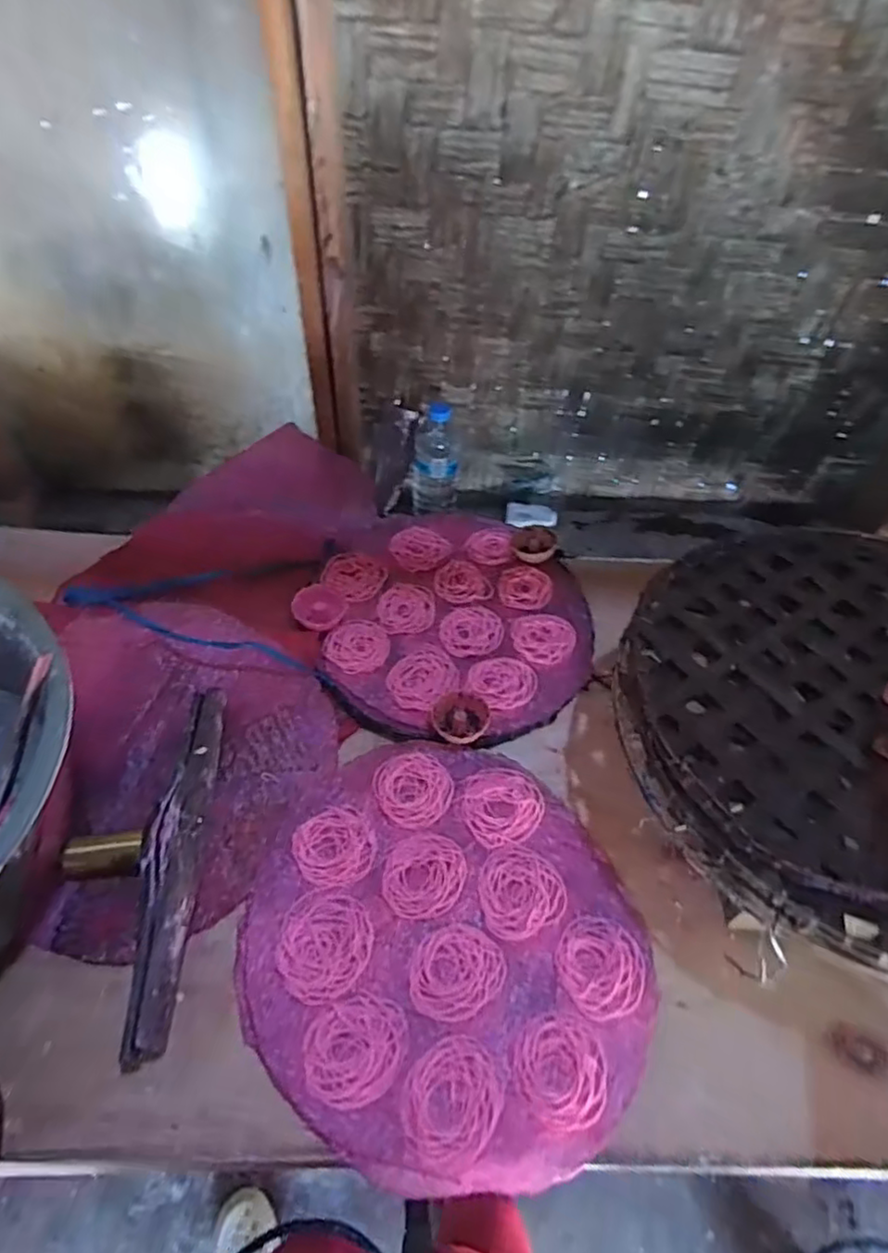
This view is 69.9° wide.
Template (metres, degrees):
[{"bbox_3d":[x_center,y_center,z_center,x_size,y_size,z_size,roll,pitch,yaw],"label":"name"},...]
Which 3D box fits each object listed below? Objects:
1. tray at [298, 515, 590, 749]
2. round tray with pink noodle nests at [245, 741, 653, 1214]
[{"bbox_3d":[0.009,-0.025,0.775,0.339,0.024,0.357,1,50,-1],"label":"tray"},{"bbox_3d":[0.005,0.269,0.556,0.349,0.018,0.320,1,50,-1],"label":"round tray with pink noodle nests"}]

